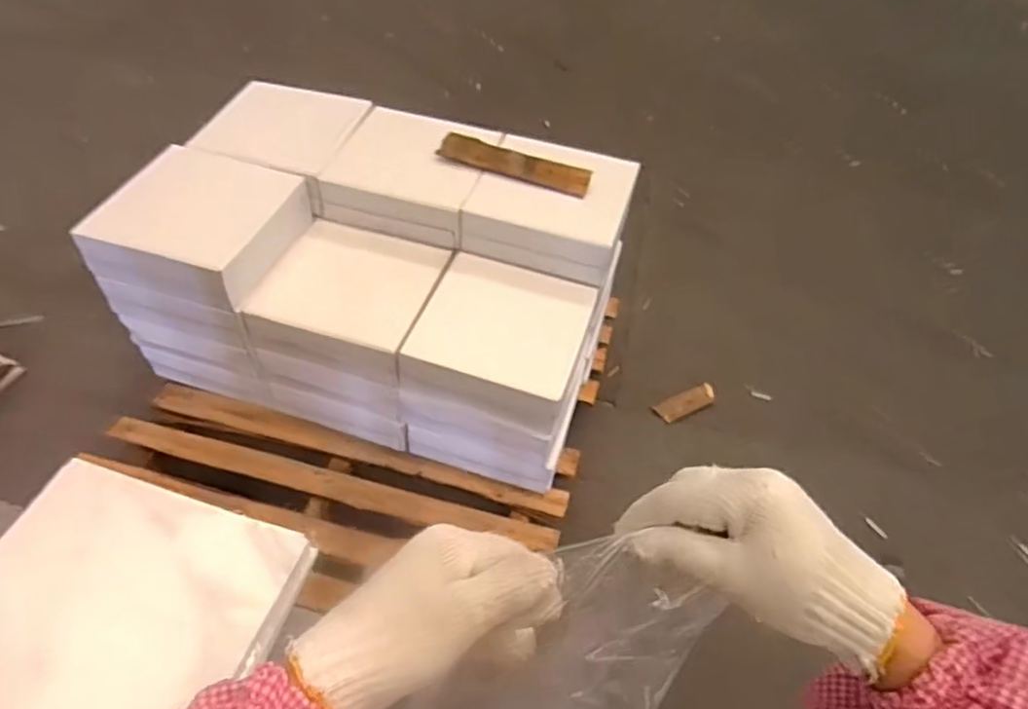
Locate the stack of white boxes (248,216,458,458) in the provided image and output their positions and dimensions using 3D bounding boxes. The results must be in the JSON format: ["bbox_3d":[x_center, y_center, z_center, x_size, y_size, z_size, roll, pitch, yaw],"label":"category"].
[{"bbox_3d":[-0.330,-0.045,1.393,0.313,0.319,0.309,16,49,9],"label":"stack of white boxes"}]

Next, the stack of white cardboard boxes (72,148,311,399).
[{"bbox_3d":[-0.631,-0.172,1.385,0.320,0.377,0.322,14,48,7],"label":"stack of white cardboard boxes"}]

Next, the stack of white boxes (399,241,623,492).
[{"bbox_3d":[-0.025,0.031,1.330,0.314,0.280,0.302,17,49,9],"label":"stack of white boxes"}]

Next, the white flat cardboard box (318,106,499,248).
[{"bbox_3d":[-0.231,-0.407,1.426,0.326,0.105,0.317,15,48,7],"label":"white flat cardboard box"}]

